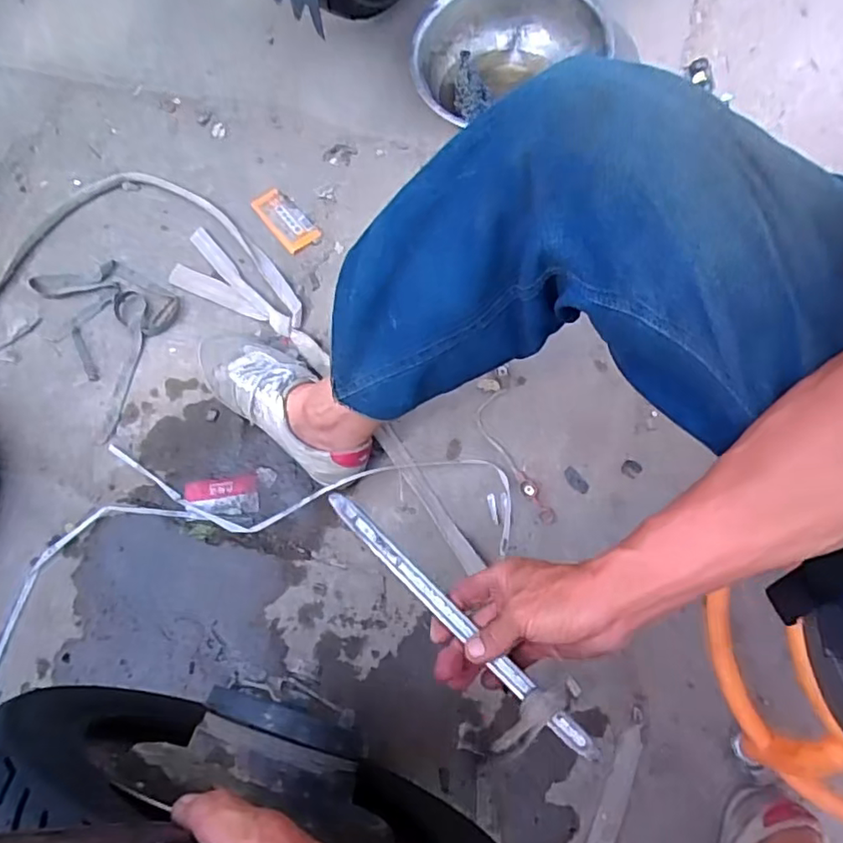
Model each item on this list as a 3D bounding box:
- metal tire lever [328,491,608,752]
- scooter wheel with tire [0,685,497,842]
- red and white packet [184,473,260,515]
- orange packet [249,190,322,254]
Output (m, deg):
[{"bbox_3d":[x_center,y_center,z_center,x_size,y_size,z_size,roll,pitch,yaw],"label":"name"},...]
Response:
[{"bbox_3d":[0.027,0.160,0.478,0.279,0.020,0.019,42,79,12],"label":"metal tire lever"},{"bbox_3d":[-0.098,0.229,0.378,0.326,0.298,0.078,11,74,5],"label":"scooter wheel with tire"},{"bbox_3d":[-0.256,0.095,0.759,0.095,0.004,0.050,-4,73,0],"label":"red and white packet"},{"bbox_3d":[-0.203,-0.303,0.882,0.052,0.013,0.108,-38,76,-9],"label":"orange packet"}]

